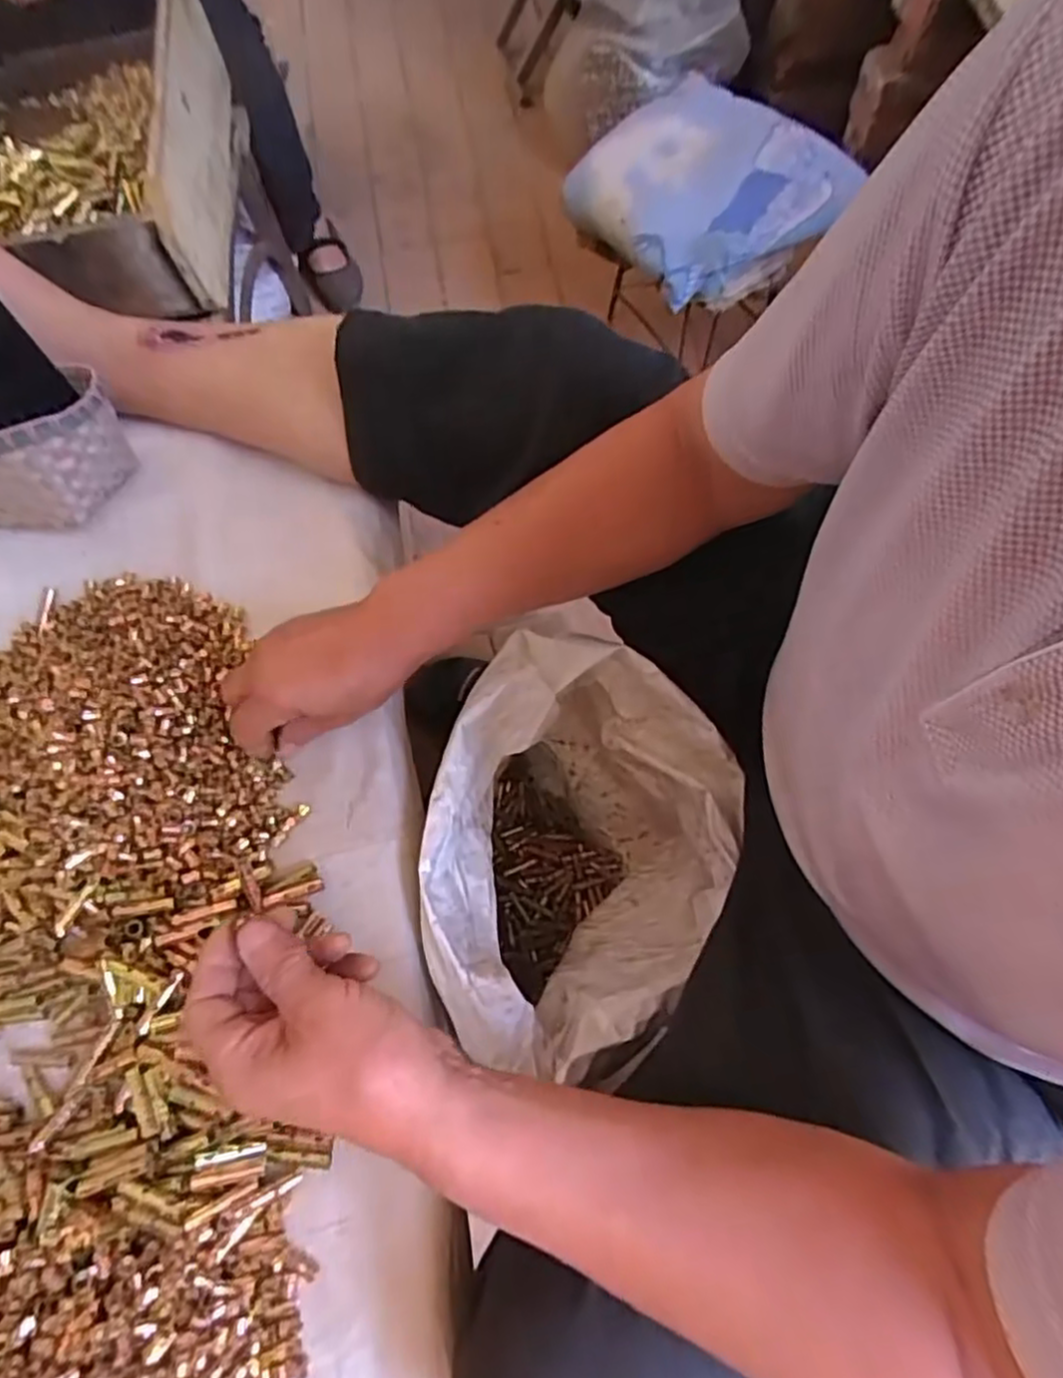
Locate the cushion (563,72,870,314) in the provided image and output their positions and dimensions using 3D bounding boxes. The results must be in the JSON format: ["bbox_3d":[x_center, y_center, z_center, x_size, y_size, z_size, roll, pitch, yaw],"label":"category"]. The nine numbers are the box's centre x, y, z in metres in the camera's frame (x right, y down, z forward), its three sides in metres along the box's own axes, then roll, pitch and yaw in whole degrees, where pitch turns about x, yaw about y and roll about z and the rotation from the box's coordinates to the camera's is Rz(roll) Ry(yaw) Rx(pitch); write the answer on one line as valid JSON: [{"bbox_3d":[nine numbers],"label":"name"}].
[{"bbox_3d":[0.274,-0.843,1.160,0.387,0.101,0.379,-32,71,-11],"label":"cushion"}]

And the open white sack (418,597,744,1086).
[{"bbox_3d":[0.045,0.160,0.655,0.221,0.387,0.303,18,70,8],"label":"open white sack"}]

